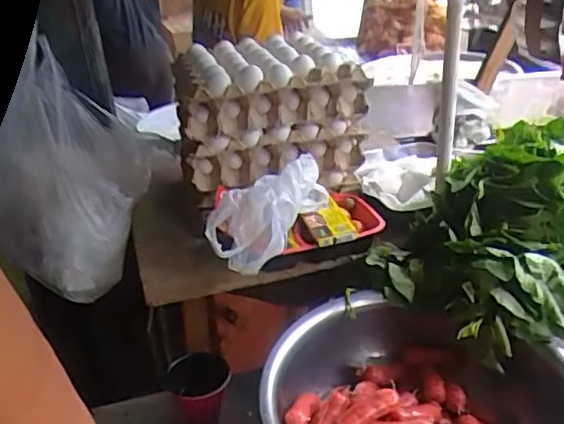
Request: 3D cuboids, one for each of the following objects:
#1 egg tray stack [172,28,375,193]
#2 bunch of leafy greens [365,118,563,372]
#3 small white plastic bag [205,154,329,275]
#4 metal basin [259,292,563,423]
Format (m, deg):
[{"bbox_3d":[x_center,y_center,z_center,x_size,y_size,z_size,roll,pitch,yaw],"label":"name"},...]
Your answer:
[{"bbox_3d":[-0.026,-0.178,1.061,0.310,0.198,0.270,-7,29,-3],"label":"egg tray stack"},{"bbox_3d":[0.327,0.030,0.854,0.355,0.192,0.265,-20,32,-24],"label":"bunch of leafy greens"},{"bbox_3d":[-0.025,-0.005,0.897,0.120,0.094,0.195,8,31,23],"label":"small white plastic bag"},{"bbox_3d":[0.146,0.253,0.732,0.371,0.147,0.340,-4,29,2],"label":"metal basin"}]

